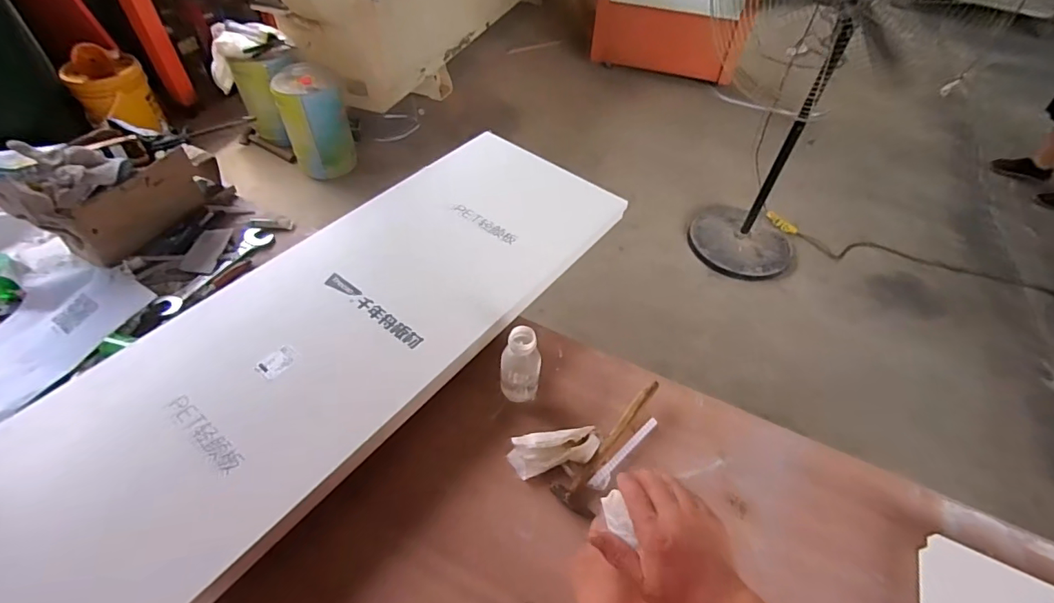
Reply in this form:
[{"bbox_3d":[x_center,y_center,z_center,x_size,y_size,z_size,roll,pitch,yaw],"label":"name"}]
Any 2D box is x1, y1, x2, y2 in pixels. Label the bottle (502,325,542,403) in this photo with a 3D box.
[{"bbox_3d":[-0.010,0.105,0.761,0.059,0.141,0.055,1,50,-1],"label":"bottle"}]

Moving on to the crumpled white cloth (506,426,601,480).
[{"bbox_3d":[0.043,0.218,0.734,0.143,0.034,0.058,-11,51,-12],"label":"crumpled white cloth"}]

